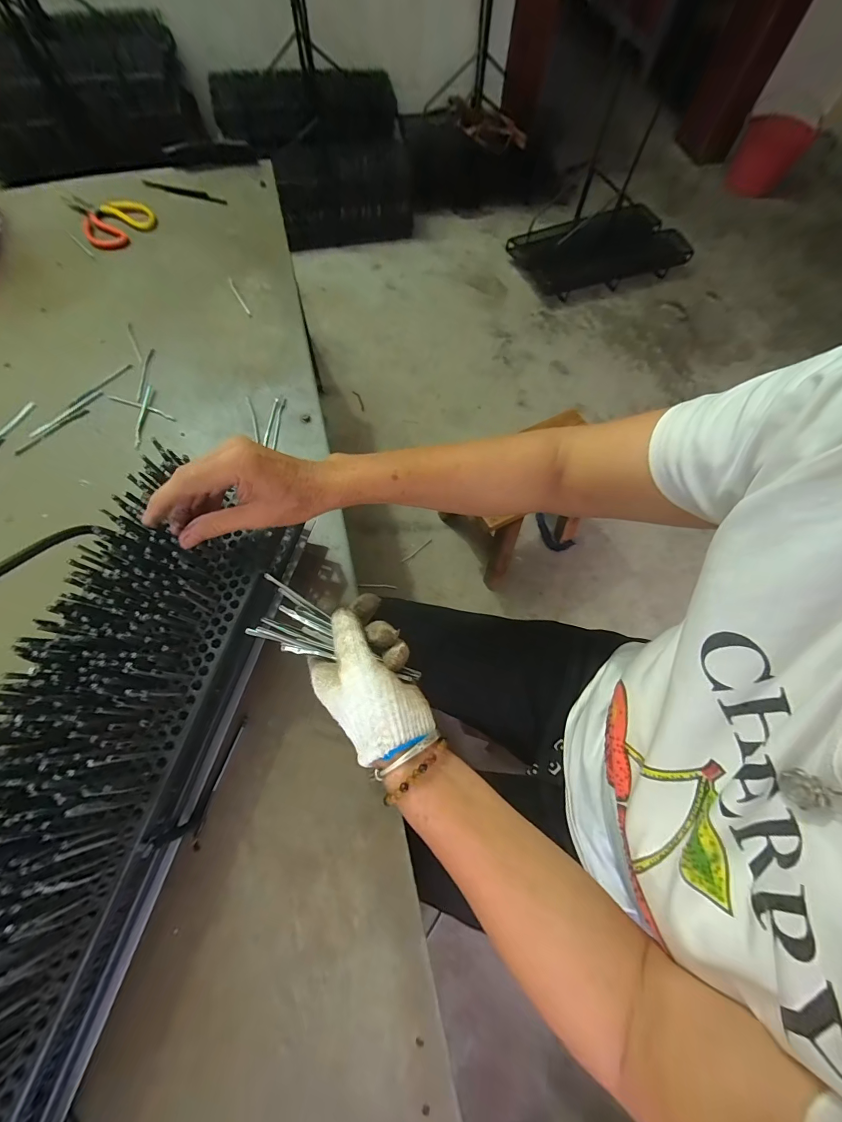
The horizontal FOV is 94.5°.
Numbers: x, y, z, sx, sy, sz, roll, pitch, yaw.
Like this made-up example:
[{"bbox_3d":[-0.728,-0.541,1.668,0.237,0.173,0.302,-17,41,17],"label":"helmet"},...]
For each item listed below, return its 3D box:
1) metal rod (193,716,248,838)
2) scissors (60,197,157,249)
[{"bbox_3d":[-0.188,0.201,0.367,0.005,0.004,0.103,16,68,5],"label":"metal rod"},{"bbox_3d":[-0.561,-0.614,0.688,0.181,0.012,0.112,37,71,13],"label":"scissors"}]

